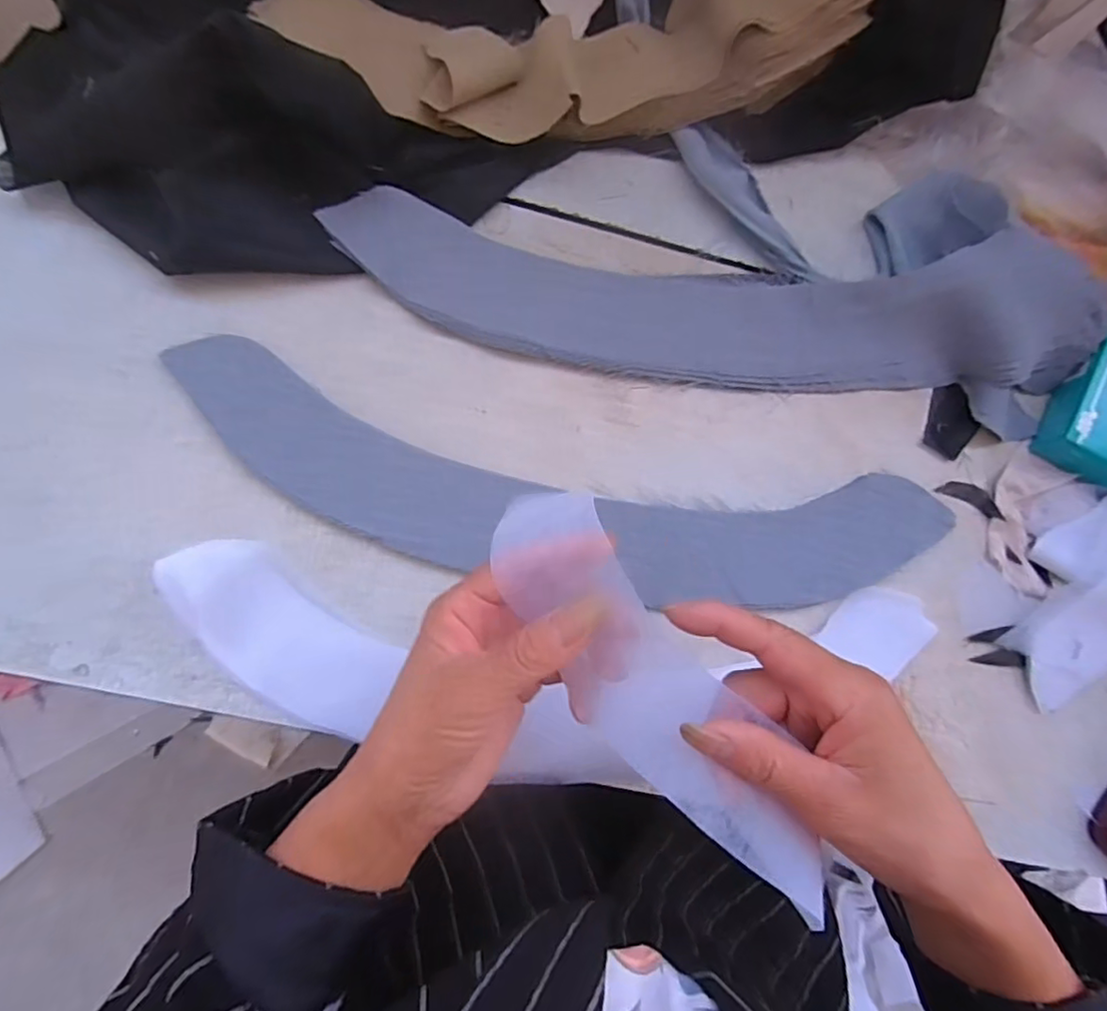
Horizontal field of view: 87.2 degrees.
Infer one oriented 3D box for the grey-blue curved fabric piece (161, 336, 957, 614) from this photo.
[{"bbox_3d":[0.010,-0.005,0.346,0.462,0.010,0.098,11,82,-5],"label":"grey-blue curved fabric piece"}]

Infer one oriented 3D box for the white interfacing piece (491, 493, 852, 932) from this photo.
[{"bbox_3d":[0.044,0.078,0.234,0.052,0.031,0.190,-36,92,-9],"label":"white interfacing piece"}]

